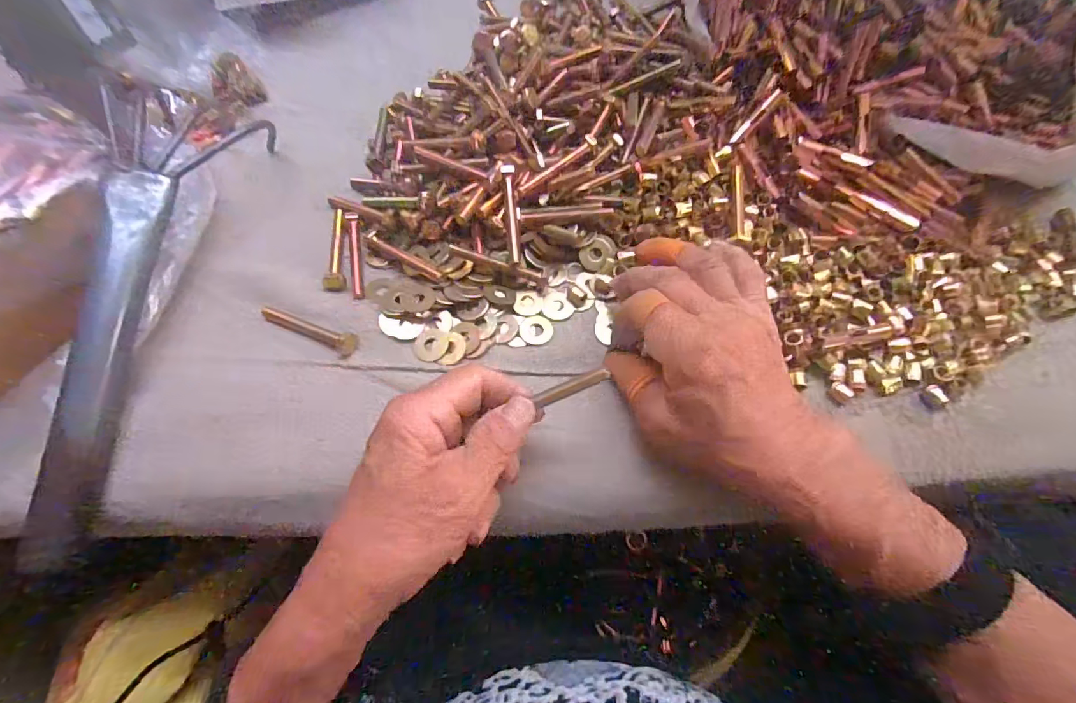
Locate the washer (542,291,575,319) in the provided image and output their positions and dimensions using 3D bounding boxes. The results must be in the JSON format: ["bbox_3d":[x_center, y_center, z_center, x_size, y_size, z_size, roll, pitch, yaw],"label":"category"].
[{"bbox_3d":[0.013,-0.030,0.304,0.020,0.004,0.020,0,63,1],"label":"washer"}]

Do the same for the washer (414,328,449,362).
[{"bbox_3d":[-0.065,-0.004,0.287,0.020,0.004,0.021,0,63,1],"label":"washer"}]

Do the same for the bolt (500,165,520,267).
[{"bbox_3d":[-0.017,-0.086,0.296,0.008,0.008,0.063,-5,83,-1],"label":"bolt"}]

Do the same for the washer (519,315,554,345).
[{"bbox_3d":[-0.001,-0.014,0.294,0.021,0.004,0.020,-2,63,0],"label":"washer"}]

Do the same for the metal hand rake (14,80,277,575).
[{"bbox_3d":[-0.231,-0.018,0.268,0.064,0.047,0.264,5,78,4],"label":"metal hand rake"}]

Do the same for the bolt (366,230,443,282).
[{"bbox_3d":[-0.087,-0.062,0.304,0.060,0.007,0.009,30,68,15],"label":"bolt"}]

